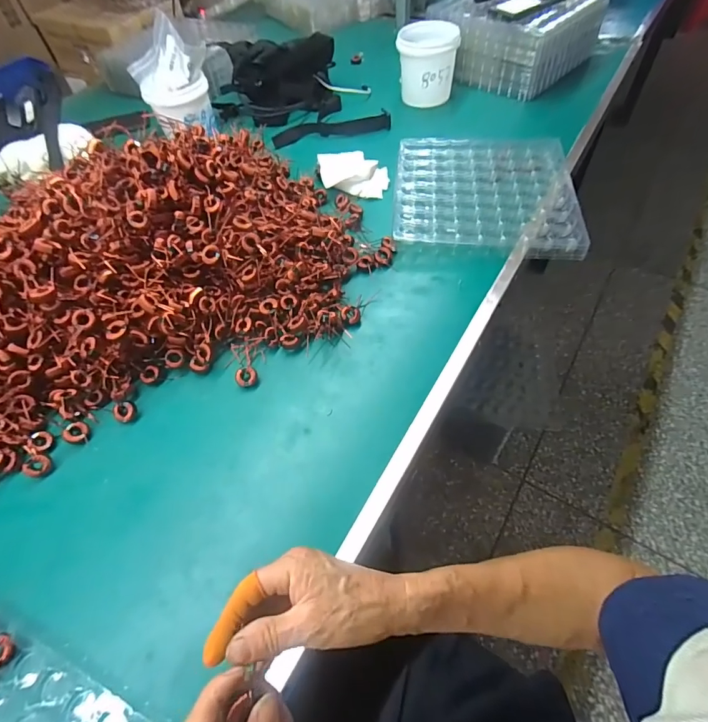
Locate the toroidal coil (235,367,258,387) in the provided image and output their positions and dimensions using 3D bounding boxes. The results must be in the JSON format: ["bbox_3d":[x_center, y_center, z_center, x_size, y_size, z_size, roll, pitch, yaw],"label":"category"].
[{"bbox_3d":[-0.138,0.021,0.530,0.027,0.011,0.025,0,83,-4],"label":"toroidal coil"}]

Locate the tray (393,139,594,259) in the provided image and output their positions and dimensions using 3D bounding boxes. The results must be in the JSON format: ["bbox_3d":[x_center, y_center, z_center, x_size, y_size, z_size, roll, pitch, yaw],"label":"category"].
[{"bbox_3d":[0.217,-0.288,0.698,0.281,0.028,0.292,4,57,7],"label":"tray"}]

